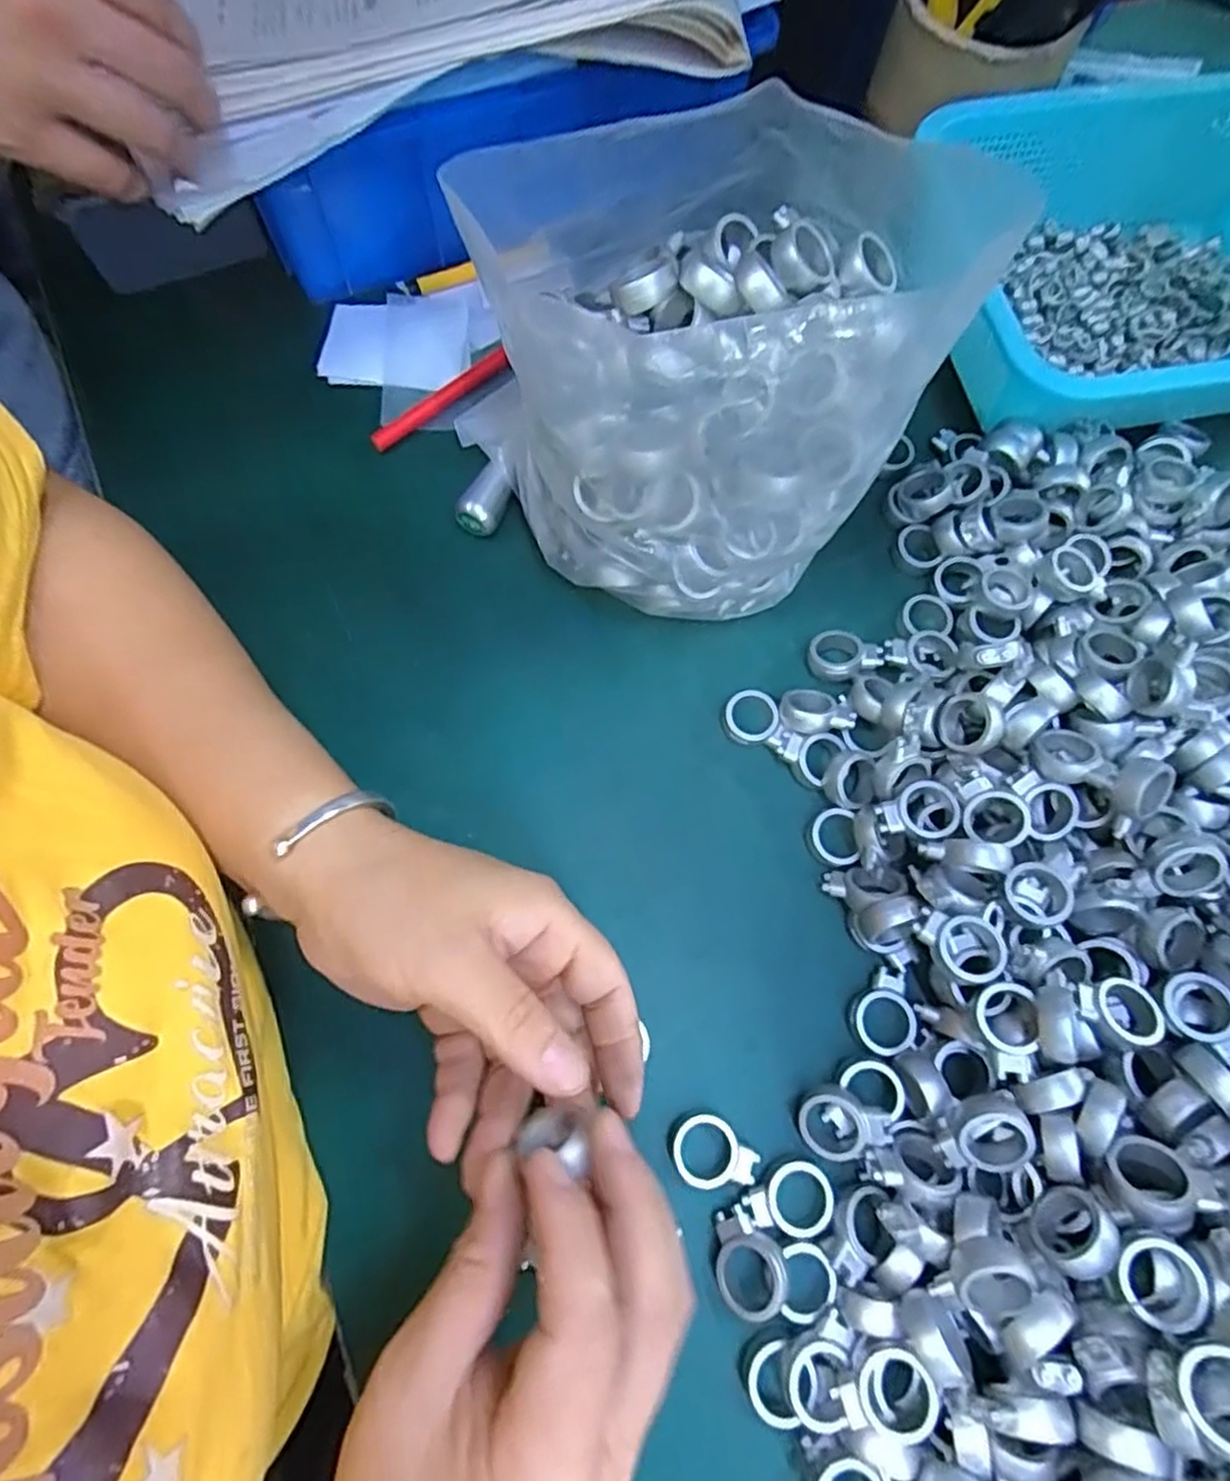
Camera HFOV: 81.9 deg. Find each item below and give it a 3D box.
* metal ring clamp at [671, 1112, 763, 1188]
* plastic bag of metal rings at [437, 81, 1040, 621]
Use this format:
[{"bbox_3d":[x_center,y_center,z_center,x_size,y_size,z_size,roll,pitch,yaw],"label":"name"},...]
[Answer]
[{"bbox_3d":[0.039,0.163,0.279,0.034,0.007,0.025,20,72,4],"label":"metal ring clamp"},{"bbox_3d":[0.039,-0.143,0.303,0.177,0.149,0.147,-9,73,-4],"label":"plastic bag of metal rings"}]

